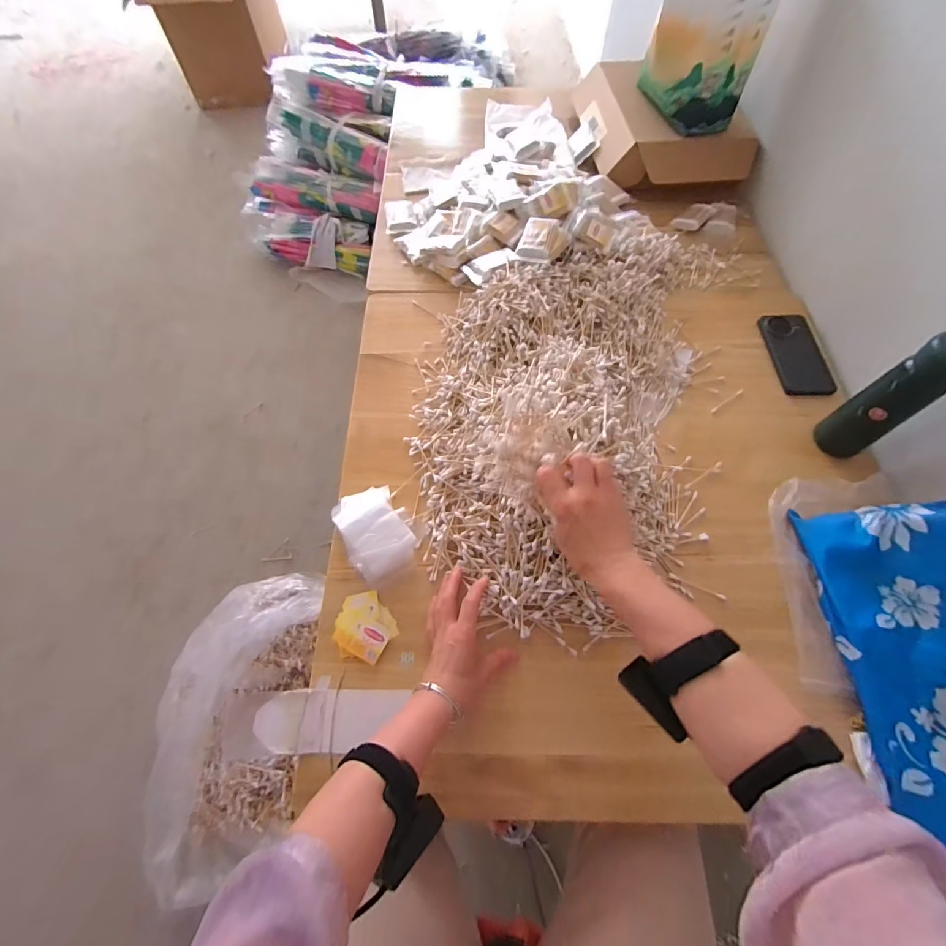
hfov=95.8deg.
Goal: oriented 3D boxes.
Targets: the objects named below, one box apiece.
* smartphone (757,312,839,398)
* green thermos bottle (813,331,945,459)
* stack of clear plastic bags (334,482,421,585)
[{"bbox_3d":[0.489,-0.179,0.643,0.069,0.011,0.145,-1,63,0],"label":"smartphone"},{"bbox_3d":[0.489,-0.084,0.502,0.047,0.174,0.055,-13,64,-6],"label":"green thermos bottle"},{"bbox_3d":[-0.125,0.073,0.539,0.079,0.030,0.115,-28,66,-13],"label":"stack of clear plastic bags"}]

